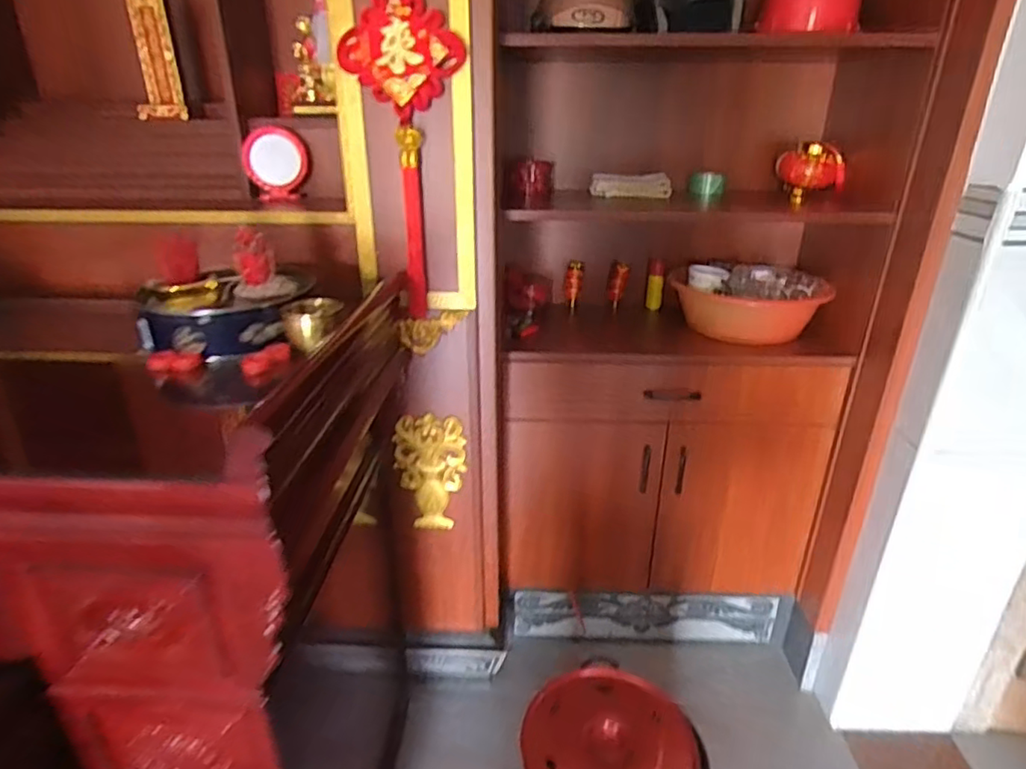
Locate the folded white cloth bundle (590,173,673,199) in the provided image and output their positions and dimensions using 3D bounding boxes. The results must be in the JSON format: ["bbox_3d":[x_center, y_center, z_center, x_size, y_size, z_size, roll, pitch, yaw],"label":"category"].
[{"bbox_3d":[0.300,-0.503,1.500,0.192,0.046,0.134,8,26,15],"label":"folded white cloth bundle"}]

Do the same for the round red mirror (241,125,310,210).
[{"bbox_3d":[-0.507,-0.470,1.289,0.141,0.156,0.042,-20,32,-37],"label":"round red mirror"}]

